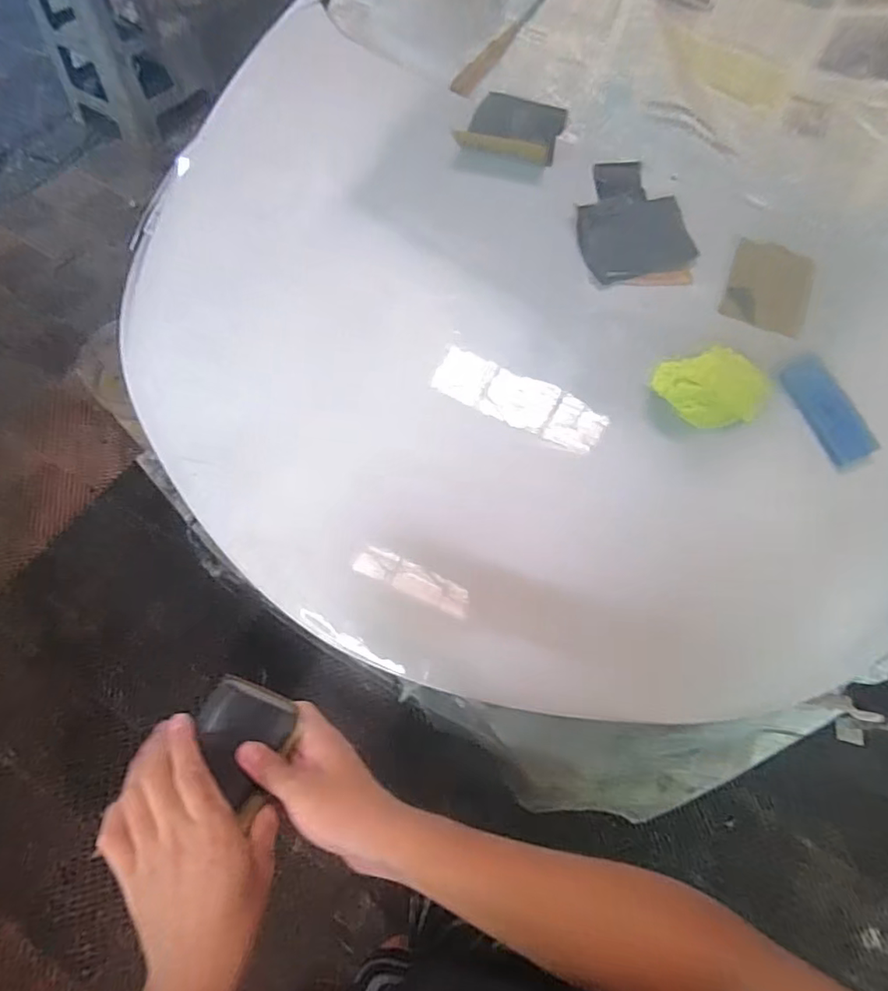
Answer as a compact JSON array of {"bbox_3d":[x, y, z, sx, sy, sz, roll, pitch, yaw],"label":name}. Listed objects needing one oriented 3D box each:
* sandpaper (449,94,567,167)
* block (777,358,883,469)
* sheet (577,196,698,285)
[{"bbox_3d":[0.111,-0.585,0.876,0.150,0.017,0.147,16,62,4],"label":"sandpaper"},{"bbox_3d":[0.504,-0.112,0.722,0.059,0.032,0.147,-22,78,-15],"label":"block"},{"bbox_3d":[0.271,-0.369,0.785,0.146,0.012,0.136,-9,73,8],"label":"sheet"}]

